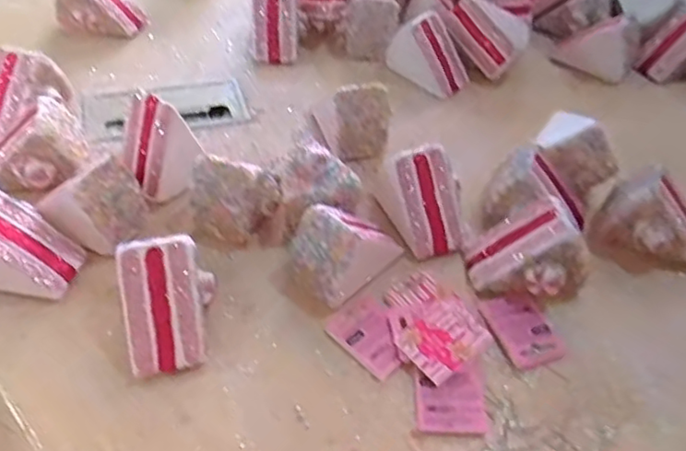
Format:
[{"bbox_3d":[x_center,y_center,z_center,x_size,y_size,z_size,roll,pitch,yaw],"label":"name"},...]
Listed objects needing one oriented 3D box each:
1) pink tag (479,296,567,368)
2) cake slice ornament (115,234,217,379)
[{"bbox_3d":[0.135,0.077,0.459,0.046,0.004,0.060,-11,49,-16],"label":"pink tag"},{"bbox_3d":[-0.117,0.054,0.414,0.058,0.061,0.069,-8,49,-14],"label":"cake slice ornament"}]

